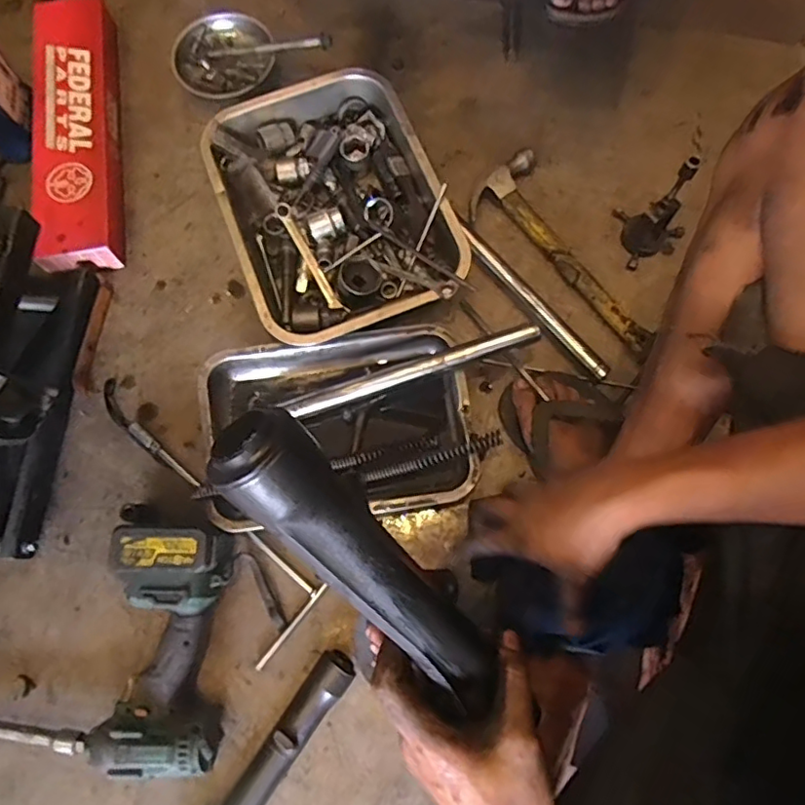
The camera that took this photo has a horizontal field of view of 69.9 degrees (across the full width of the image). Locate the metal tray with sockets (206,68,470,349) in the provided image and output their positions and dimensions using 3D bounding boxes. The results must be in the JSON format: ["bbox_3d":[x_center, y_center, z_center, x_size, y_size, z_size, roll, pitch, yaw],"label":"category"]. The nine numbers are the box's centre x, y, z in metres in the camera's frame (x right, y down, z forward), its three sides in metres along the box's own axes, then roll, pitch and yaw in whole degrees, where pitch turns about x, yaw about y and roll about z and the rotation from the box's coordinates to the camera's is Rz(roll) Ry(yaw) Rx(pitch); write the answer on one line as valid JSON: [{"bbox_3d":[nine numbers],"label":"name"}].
[{"bbox_3d":[-0.090,-0.251,0.768,0.267,0.086,0.363,-22,76,-4],"label":"metal tray with sockets"}]

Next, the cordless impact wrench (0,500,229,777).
[{"bbox_3d":[-0.376,0.237,0.627,0.389,0.080,0.252,8,75,4],"label":"cordless impact wrench"}]

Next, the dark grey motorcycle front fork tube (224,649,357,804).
[{"bbox_3d":[-0.156,0.393,0.596,0.053,0.043,0.296,34,79,10],"label":"dark grey motorcycle front fork tube"}]

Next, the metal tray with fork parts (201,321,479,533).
[{"bbox_3d":[-0.073,0.030,0.687,0.304,0.054,0.224,-13,75,-2],"label":"metal tray with fork parts"}]

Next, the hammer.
[{"bbox_3d":[0.224,-0.194,0.760,0.121,0.031,0.317,-41,78,-9],"label":"hammer"}]

